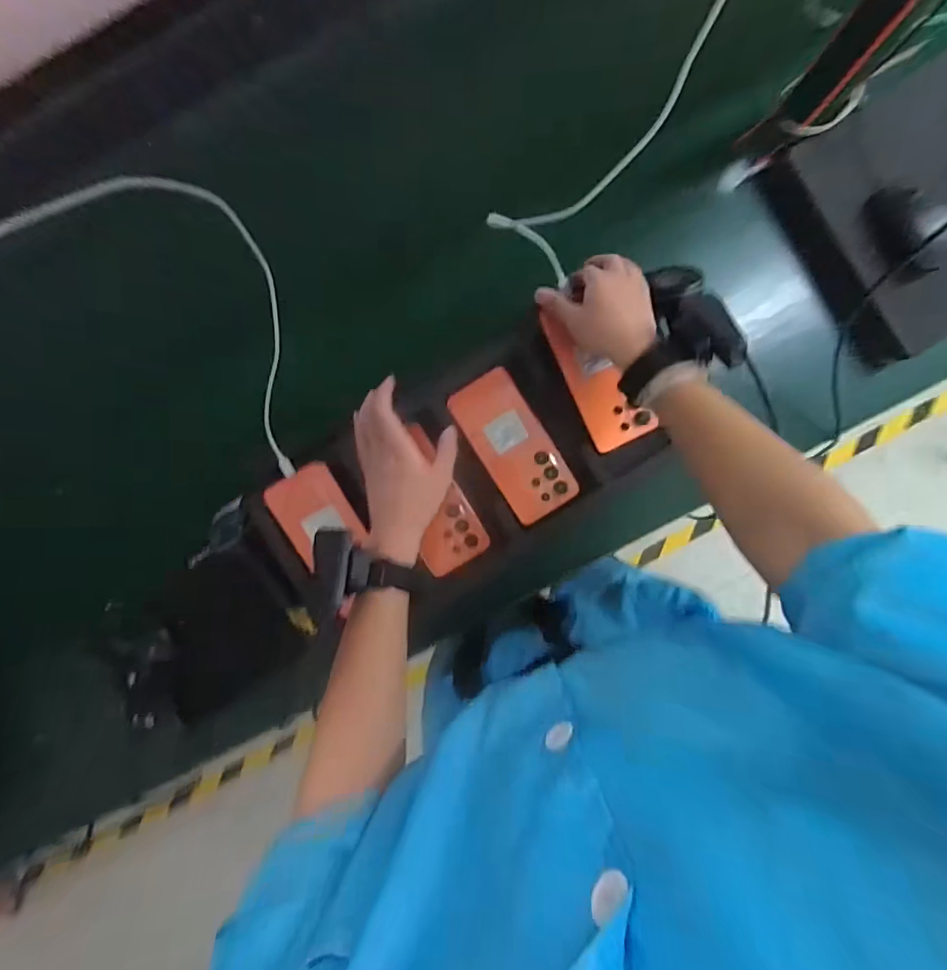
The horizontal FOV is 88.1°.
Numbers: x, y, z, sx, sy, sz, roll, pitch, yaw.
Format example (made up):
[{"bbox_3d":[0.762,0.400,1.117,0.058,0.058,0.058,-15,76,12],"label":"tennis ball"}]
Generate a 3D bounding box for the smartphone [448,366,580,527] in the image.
[{"bbox_3d":[0.045,-0.043,0.554,0.079,0.016,0.170,-33,89,1],"label":"smartphone"}]

